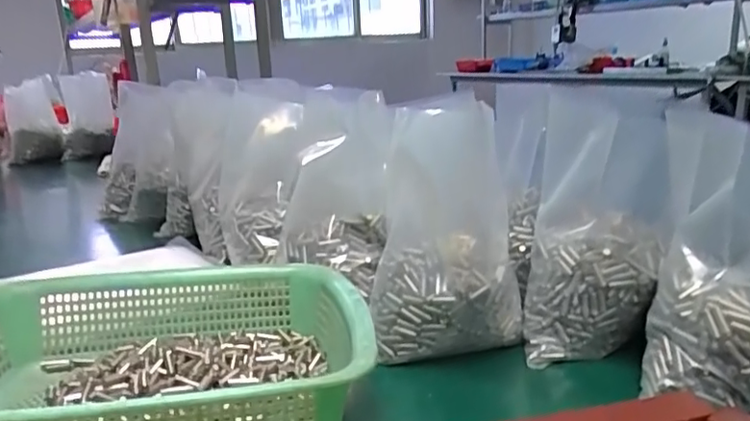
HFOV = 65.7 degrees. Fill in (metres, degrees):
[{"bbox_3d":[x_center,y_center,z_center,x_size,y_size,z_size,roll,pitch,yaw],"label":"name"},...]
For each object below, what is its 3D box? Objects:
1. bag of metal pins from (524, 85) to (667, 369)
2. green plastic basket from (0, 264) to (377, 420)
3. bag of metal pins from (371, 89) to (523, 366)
[{"bbox_3d":[0.192,0.017,0.503,0.114,0.211,0.086,1,15,15],"label":"bag of metal pins"},{"bbox_3d":[-0.156,0.106,0.424,0.295,0.075,0.222,-6,15,-11],"label":"green plastic basket"},{"bbox_3d":[0.062,0.011,0.516,0.127,0.228,0.108,-1,15,7],"label":"bag of metal pins"}]

